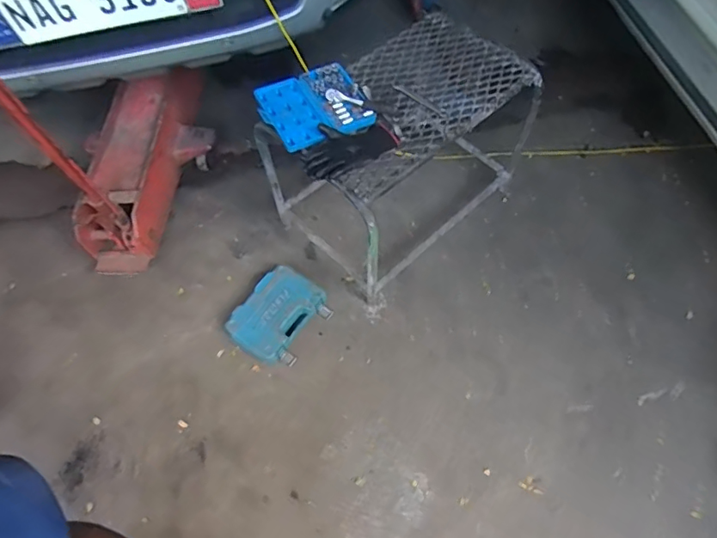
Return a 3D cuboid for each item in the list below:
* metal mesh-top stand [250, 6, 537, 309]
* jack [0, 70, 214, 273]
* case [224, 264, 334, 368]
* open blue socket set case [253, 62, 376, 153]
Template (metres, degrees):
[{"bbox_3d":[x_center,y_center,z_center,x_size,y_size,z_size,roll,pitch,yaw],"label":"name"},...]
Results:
[{"bbox_3d":[0.129,-0.351,1.476,0.681,0.435,0.443,-40,65,-18],"label":"metal mesh-top stand"},{"bbox_3d":[-0.734,-0.557,1.277,0.377,1.181,0.662,-7,59,0],"label":"jack"},{"bbox_3d":[-0.233,0.134,1.469,0.226,0.079,0.270,29,66,19],"label":"case"},{"bbox_3d":[-0.112,-0.408,1.248,0.258,0.035,0.238,-20,60,-8],"label":"open blue socket set case"}]

